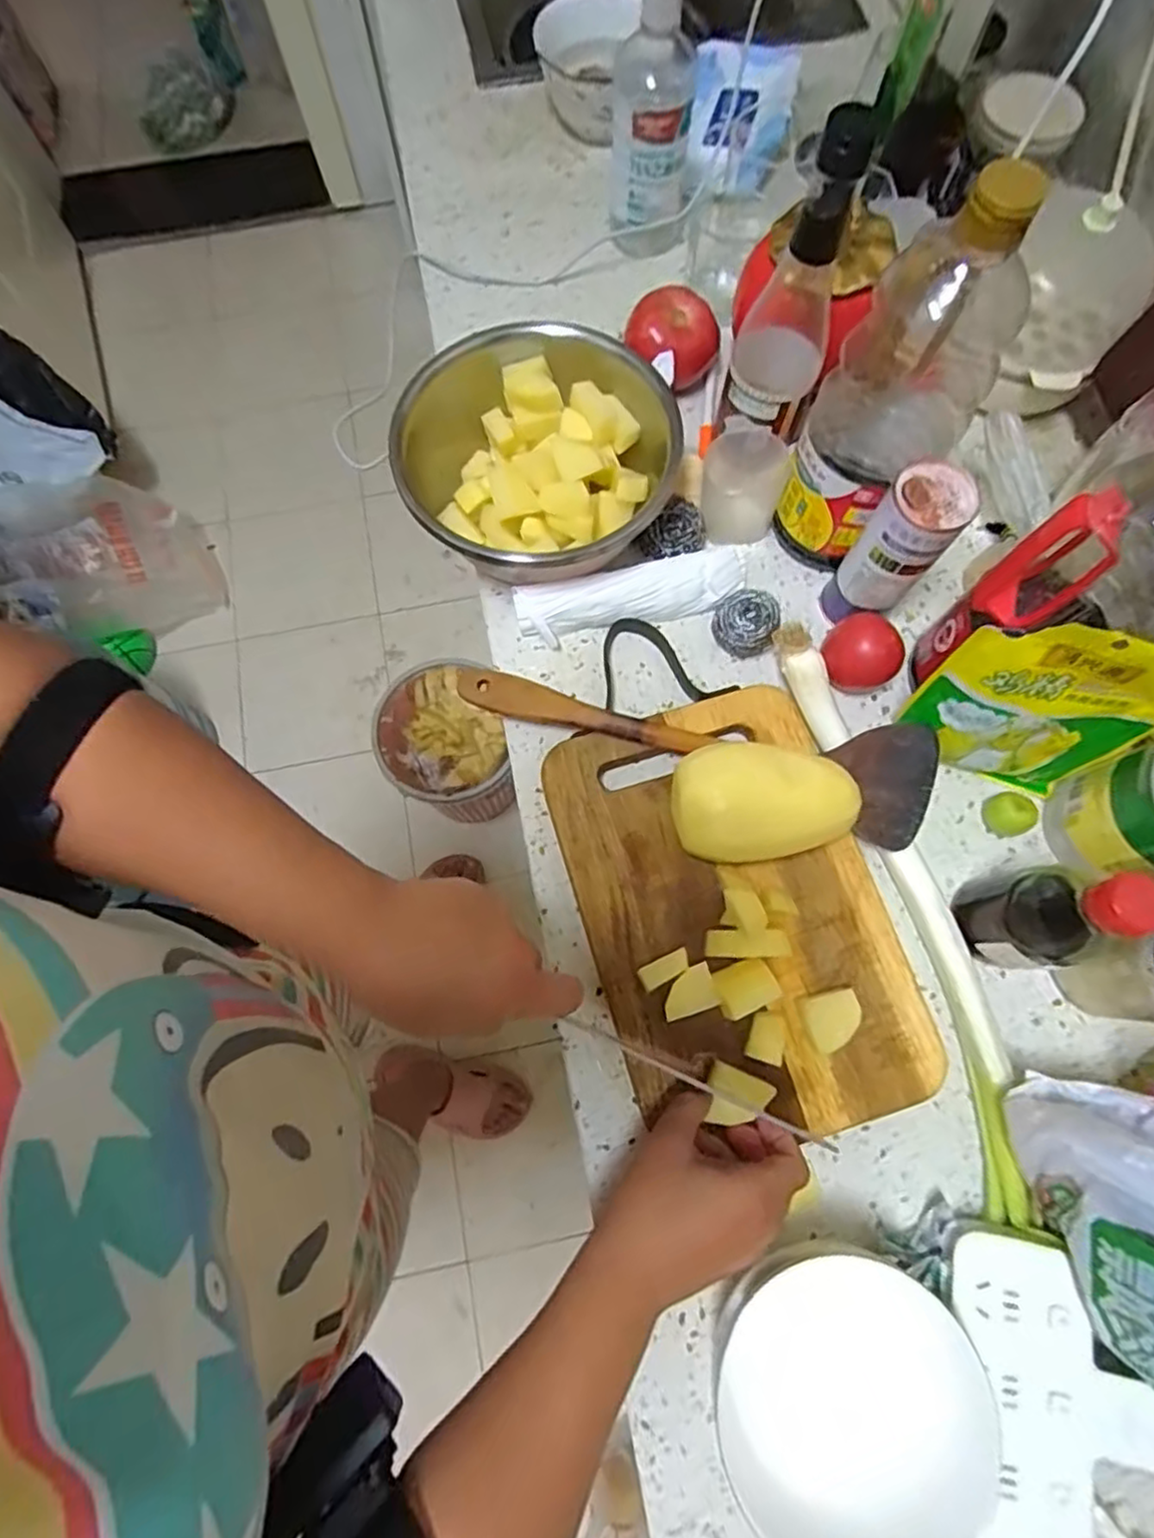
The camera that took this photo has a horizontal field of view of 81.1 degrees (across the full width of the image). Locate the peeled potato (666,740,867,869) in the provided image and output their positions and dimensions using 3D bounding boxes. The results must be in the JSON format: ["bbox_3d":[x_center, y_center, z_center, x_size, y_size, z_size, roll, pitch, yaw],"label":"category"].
[{"bbox_3d":[0.124,0.023,0.448,0.118,0.072,0.070,-3,73,-1],"label":"peeled potato"}]

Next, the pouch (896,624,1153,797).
[{"bbox_3d":[0.305,-0.032,0.442,0.148,0.158,0.037,16,76,6],"label":"pouch"}]

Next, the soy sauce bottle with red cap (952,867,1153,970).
[{"bbox_3d":[0.299,0.091,0.419,0.066,0.137,0.059,-7,75,-1],"label":"soy sauce bottle with red cap"}]

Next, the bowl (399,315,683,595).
[{"bbox_3d":[-0.034,-0.235,0.537,0.189,0.096,0.204,0,73,0],"label":"bowl"}]

